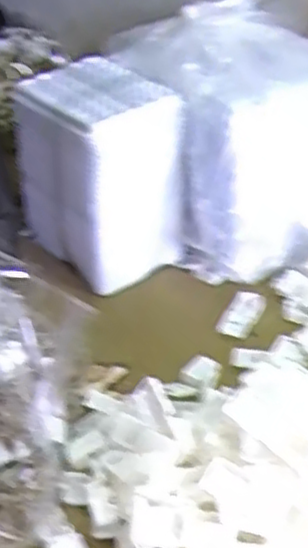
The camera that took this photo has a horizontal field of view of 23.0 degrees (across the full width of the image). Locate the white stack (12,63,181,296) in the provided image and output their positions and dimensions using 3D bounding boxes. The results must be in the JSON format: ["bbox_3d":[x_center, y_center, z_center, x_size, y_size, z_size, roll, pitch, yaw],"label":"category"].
[{"bbox_3d":[-0.048,-0.091,0.670,0.107,0.153,0.122,-27,43,-22],"label":"white stack"}]

